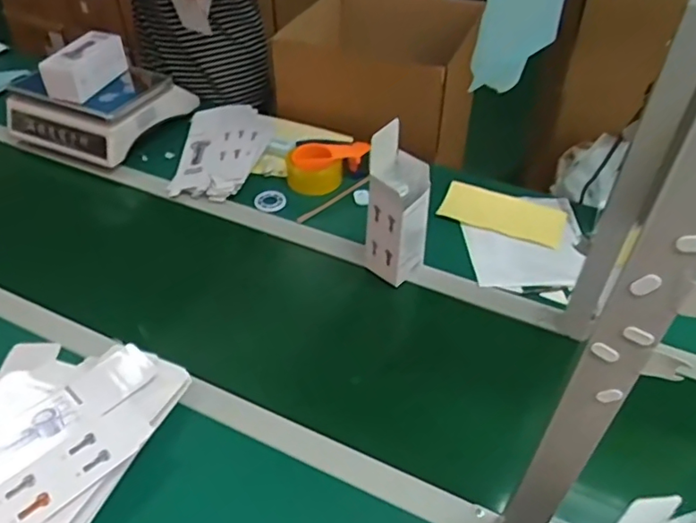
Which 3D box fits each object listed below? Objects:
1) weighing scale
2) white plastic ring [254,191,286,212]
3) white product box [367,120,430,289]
[{"bbox_3d":[-0.525,-0.328,1.209,0.289,0.105,0.243,17,44,16],"label":"weighing scale"},{"bbox_3d":[-0.145,-0.112,1.068,0.058,0.008,0.065,1,42,-2],"label":"white plastic ring"},{"bbox_3d":[0.074,-0.078,0.873,0.077,0.231,0.081,-32,52,-32],"label":"white product box"}]

